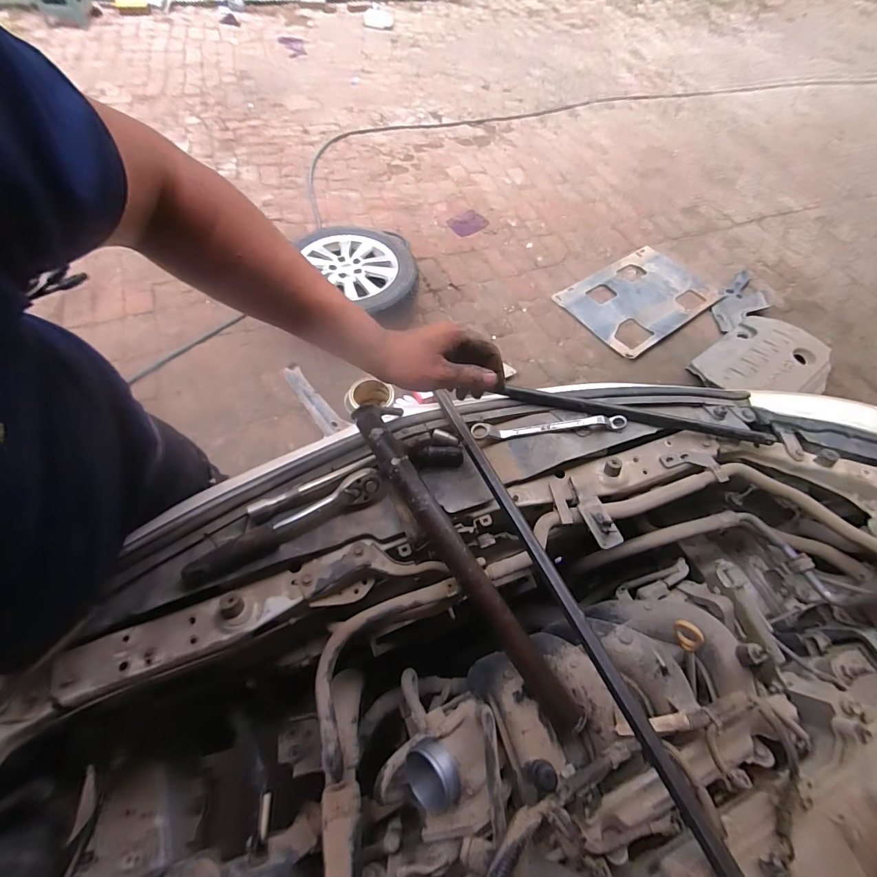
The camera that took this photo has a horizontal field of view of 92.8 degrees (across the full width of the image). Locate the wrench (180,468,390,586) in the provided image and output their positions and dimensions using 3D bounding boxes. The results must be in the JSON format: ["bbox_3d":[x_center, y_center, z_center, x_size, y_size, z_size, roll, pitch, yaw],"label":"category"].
[{"bbox_3d":[-0.176,0.105,0.499,0.242,0.029,0.033,-28,66,-18],"label":"wrench"}]

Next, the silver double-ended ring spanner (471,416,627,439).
[{"bbox_3d":[0.163,-0.020,0.607,0.227,0.022,0.020,-2,61,-5],"label":"silver double-ended ring spanner"}]

